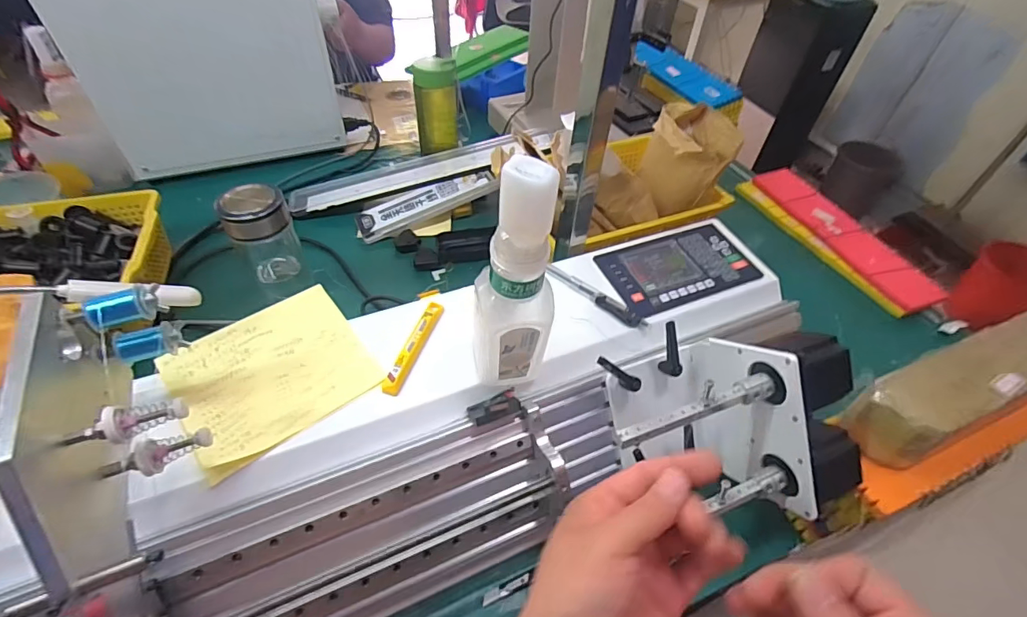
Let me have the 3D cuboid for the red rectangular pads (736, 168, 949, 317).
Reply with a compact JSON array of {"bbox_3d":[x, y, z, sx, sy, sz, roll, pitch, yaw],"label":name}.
[{"bbox_3d":[0.530,-0.127,0.785,0.096,0.033,0.357,-16,52,-16],"label":"red rectangular pads"}]

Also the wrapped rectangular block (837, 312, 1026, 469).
[{"bbox_3d":[0.433,0.065,0.436,0.269,0.056,0.067,-18,52,-17],"label":"wrapped rectangular block"}]

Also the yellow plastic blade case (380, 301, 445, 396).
[{"bbox_3d":[-0.091,0.032,0.436,0.012,0.010,0.104,16,50,11],"label":"yellow plastic blade case"}]

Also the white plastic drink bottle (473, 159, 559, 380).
[{"bbox_3d":[-0.001,-0.015,0.352,0.060,0.206,0.046,-4,49,-6],"label":"white plastic drink bottle"}]

